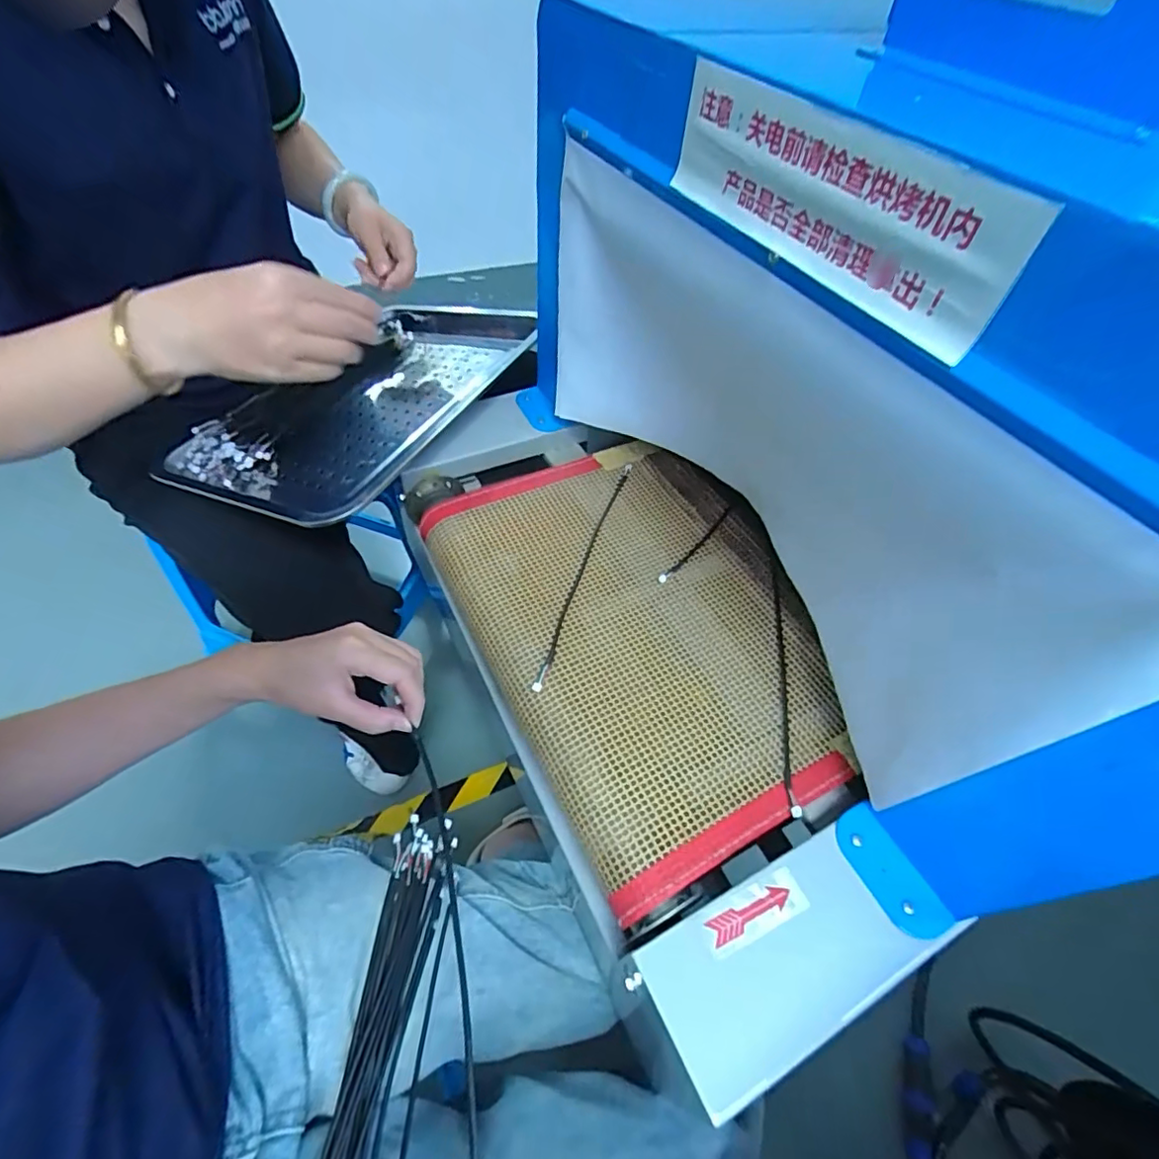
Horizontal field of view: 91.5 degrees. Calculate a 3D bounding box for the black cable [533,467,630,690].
[{"bbox_3d":[0.007,-0.016,0.523,0.011,0.012,0.276,17,53,9],"label":"black cable"}]

